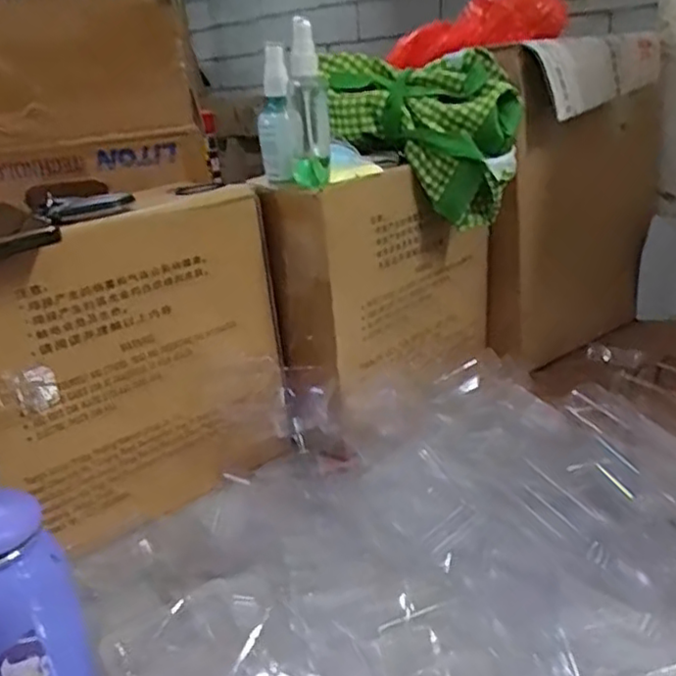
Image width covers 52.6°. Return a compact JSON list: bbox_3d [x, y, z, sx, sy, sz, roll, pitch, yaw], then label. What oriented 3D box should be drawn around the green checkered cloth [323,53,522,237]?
[{"bbox_3d":[0.086,-0.201,0.692,0.189,0.151,0.079,3,23,20],"label":"green checkered cloth"}]

